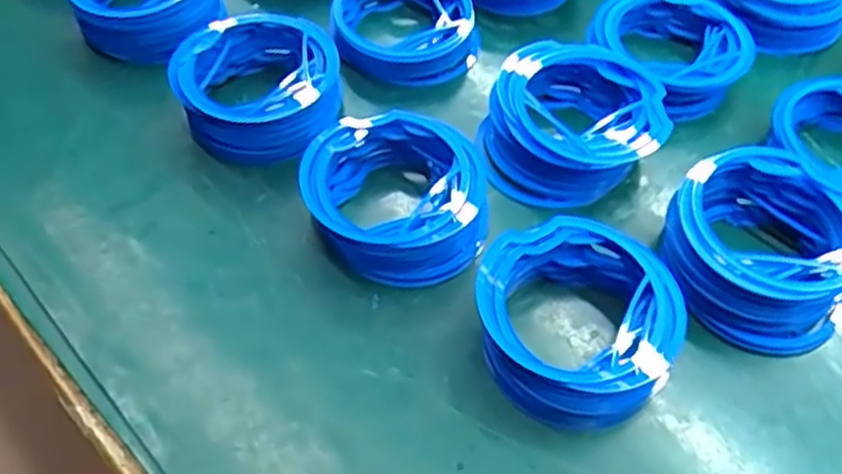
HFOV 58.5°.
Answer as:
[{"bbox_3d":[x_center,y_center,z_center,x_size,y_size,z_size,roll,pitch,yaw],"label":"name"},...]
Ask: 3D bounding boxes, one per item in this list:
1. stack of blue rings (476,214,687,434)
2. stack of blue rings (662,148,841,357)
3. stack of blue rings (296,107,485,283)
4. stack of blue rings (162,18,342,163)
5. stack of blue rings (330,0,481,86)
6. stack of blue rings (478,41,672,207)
[{"bbox_3d":[0.080,0.043,0.388,0.101,0.040,0.104,-6,54,-6],"label":"stack of blue rings"},{"bbox_3d":[0.185,0.007,0.408,0.103,0.047,0.105,29,58,17],"label":"stack of blue rings"},{"bbox_3d":[-0.016,-0.025,0.434,0.103,0.039,0.101,-3,54,-4],"label":"stack of blue rings"},{"bbox_3d":[-0.102,-0.093,0.475,0.103,0.042,0.100,1,54,-2],"label":"stack of blue rings"},{"bbox_3d":[-0.011,-0.151,0.529,0.098,0.034,0.088,-3,54,-5],"label":"stack of blue rings"},{"bbox_3d":[0.094,-0.072,0.470,0.109,0.040,0.103,7,54,3],"label":"stack of blue rings"}]

